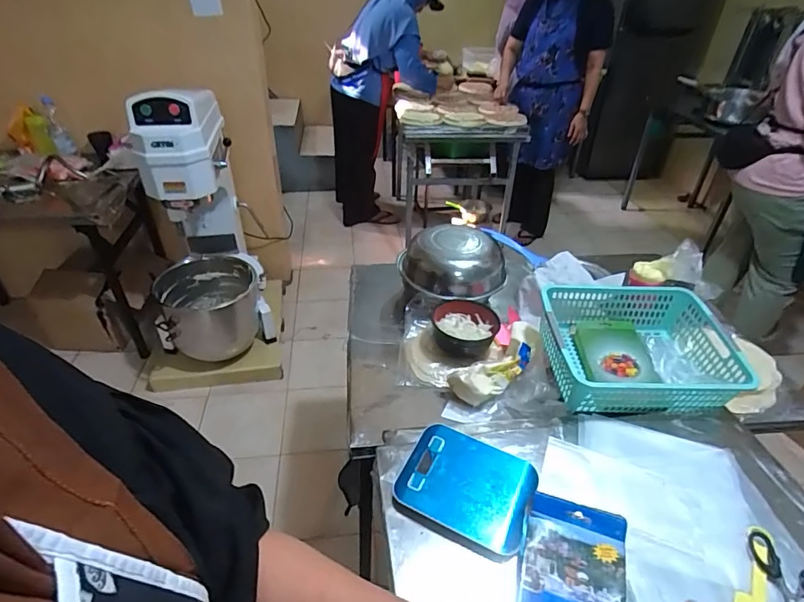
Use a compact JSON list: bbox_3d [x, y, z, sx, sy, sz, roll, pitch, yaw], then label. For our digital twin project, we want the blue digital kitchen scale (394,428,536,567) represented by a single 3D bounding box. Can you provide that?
[{"bbox_3d":[0.089,0.254,0.628,0.174,0.024,0.145,16,39,18],"label":"blue digital kitchen scale"}]

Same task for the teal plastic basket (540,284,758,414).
[{"bbox_3d":[0.429,0.078,0.829,0.321,0.082,0.242,0,37,-3],"label":"teal plastic basket"}]

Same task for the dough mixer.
[{"bbox_3d":[-0.743,-0.245,1.656,0.370,0.920,0.477,-11,39,-17],"label":"dough mixer"}]

